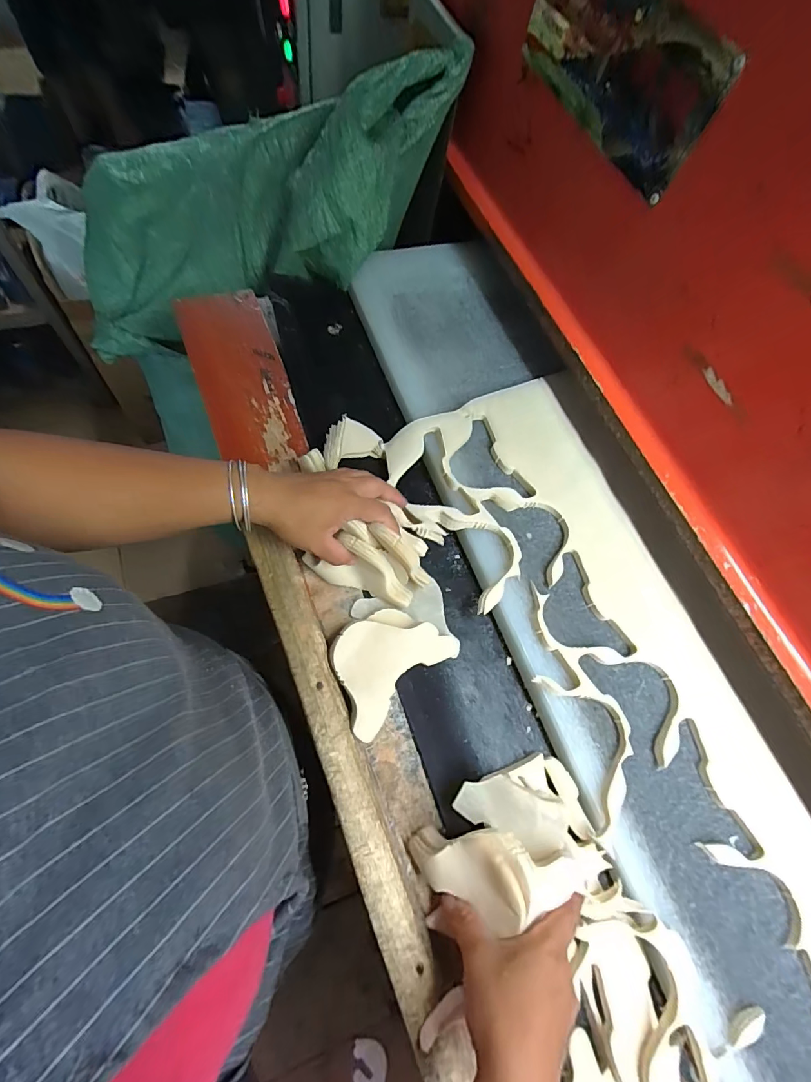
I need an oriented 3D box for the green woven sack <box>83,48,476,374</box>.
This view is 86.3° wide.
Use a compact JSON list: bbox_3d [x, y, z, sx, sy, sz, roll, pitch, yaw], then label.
[{"bbox_3d":[-0.241,-0.491,0.662,0.651,0.176,0.255,-6,68,20],"label":"green woven sack"}]

